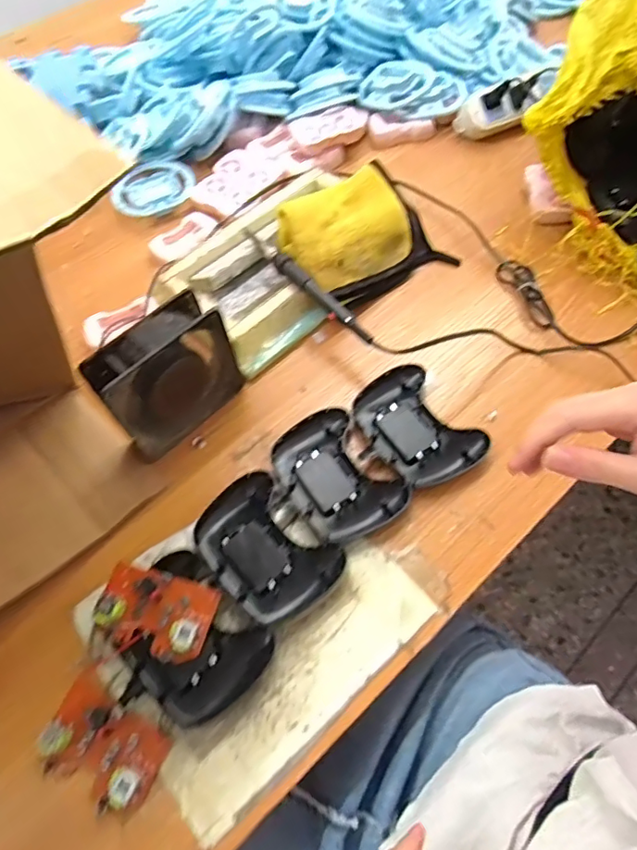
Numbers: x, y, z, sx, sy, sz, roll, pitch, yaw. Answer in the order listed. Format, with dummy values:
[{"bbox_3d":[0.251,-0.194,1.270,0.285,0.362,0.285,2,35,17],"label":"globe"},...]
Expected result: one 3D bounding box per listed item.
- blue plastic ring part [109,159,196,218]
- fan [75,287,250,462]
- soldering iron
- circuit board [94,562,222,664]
[{"bbox_3d":[-0.216,-0.313,0.679,0.105,0.014,0.092,-9,60,-1],"label":"blue plastic ring part"},{"bbox_3d":[-0.135,-0.043,0.469,0.044,0.120,0.117,38,70,22],"label":"fan"},{"bbox_3d":[-0.015,-0.148,0.536,0.019,0.024,0.200,-39,65,-17],"label":"soldering iron"},{"bbox_3d":[-0.126,0.143,0.400,0.087,0.018,0.057,16,61,7],"label":"circuit board"}]

